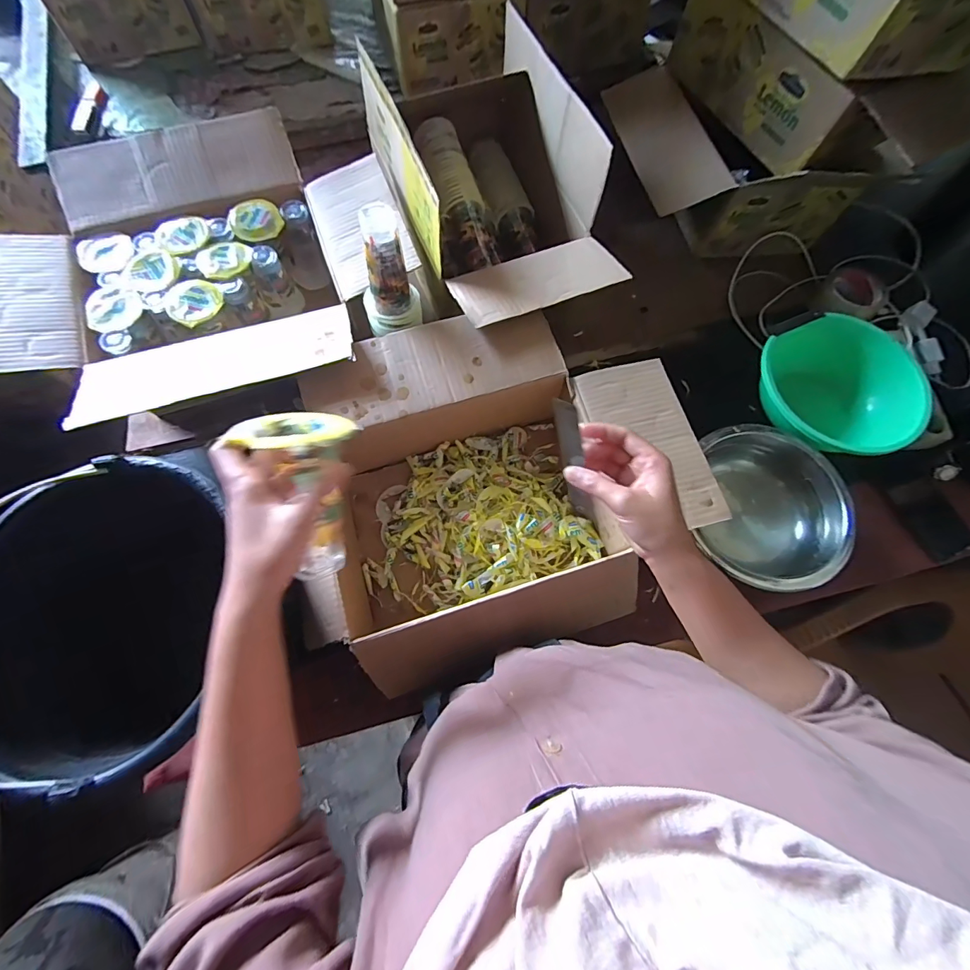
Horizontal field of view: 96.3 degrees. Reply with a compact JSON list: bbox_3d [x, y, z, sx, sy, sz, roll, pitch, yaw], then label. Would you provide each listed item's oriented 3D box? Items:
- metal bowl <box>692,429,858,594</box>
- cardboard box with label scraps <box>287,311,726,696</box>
[{"bbox_3d":[0.384,0.040,0.616,0.186,0.100,0.216,22,73,6],"label":"metal bowl"},{"bbox_3d":[0.021,-0.011,0.575,0.463,0.135,0.405,-17,74,-7],"label":"cardboard box with label scraps"}]

